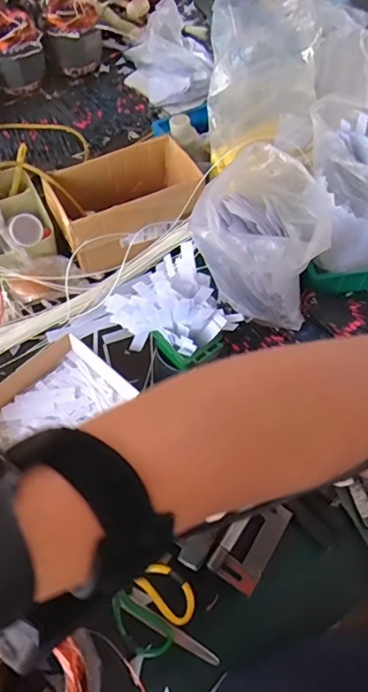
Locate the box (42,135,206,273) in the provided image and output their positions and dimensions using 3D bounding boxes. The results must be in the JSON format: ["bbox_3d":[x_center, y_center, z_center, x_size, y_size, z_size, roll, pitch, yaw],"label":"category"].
[{"bbox_3d":[-0.116,-0.275,0.971,0.268,0.148,0.168,-23,65,-17],"label":"box"}]

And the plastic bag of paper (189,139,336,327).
[{"bbox_3d":[0.136,-0.179,0.843,0.224,0.220,0.200,27,62,11],"label":"plastic bag of paper"}]

